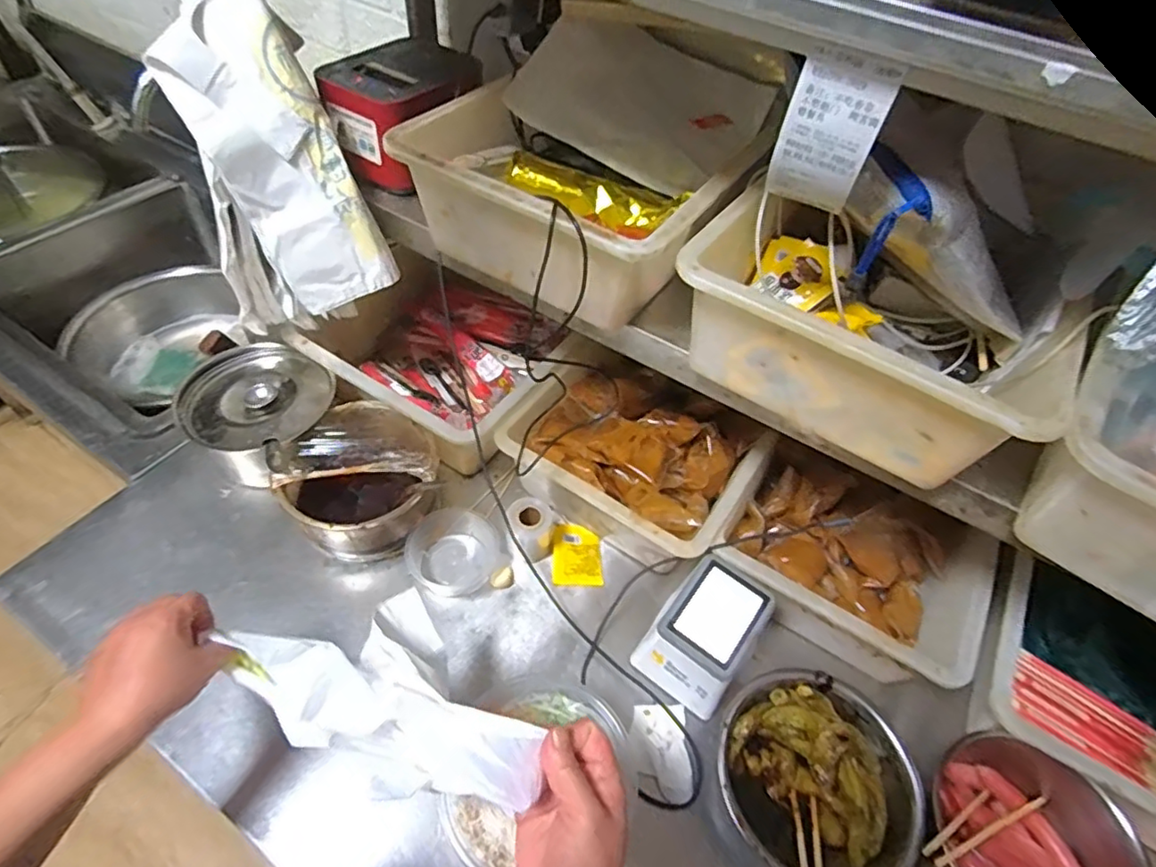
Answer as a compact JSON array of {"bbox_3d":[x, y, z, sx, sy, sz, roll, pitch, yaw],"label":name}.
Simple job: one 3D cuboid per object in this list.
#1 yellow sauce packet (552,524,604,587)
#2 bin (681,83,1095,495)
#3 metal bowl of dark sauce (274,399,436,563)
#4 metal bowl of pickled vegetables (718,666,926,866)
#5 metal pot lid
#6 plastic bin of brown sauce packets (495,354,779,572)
[{"bbox_3d":[0.000,0.148,0.736,0.059,0.008,0.078,3,51,-4],"label":"yellow sauce packet"},{"bbox_3d":[0.237,-0.113,0.484,0.270,0.168,0.223,30,54,17],"label":"bin"},{"bbox_3d":[-0.251,0.064,0.714,0.159,0.101,0.161,3,51,-4],"label":"metal bowl of dark sauce"},{"bbox_3d":[0.219,0.322,0.568,0.161,0.078,0.176,3,51,-4],"label":"metal bowl of pickled vegetables"},{"bbox_3d":[-0.393,-0.049,0.742,0.172,0.029,0.165,-5,52,-11],"label":"metal pot lid"},{"bbox_3d":[0.063,0.039,0.752,0.278,0.123,0.234,31,54,18],"label":"plastic bin of brown sauce packets"}]

